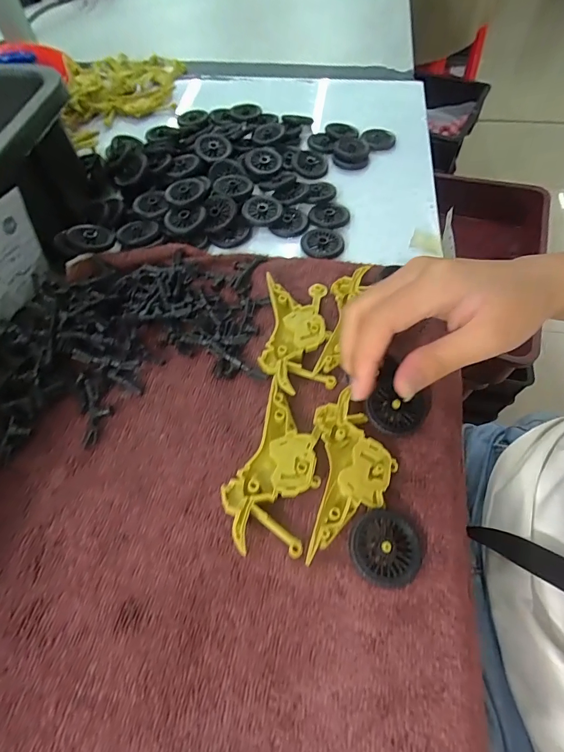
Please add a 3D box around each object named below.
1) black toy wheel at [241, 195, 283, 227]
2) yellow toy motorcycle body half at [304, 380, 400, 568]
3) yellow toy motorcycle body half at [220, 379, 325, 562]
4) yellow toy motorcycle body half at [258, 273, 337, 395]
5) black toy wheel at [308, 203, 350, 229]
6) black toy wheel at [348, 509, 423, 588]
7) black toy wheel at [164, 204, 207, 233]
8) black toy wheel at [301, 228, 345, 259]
[{"bbox_3d":[-0.018,-0.154,0.357,0.036,0.006,0.036,1,60,0],"label":"black toy wheel"},{"bbox_3d":[0.043,0.056,0.230,0.050,0.011,0.097,9,60,5],"label":"yellow toy motorcycle body half"},{"bbox_3d":[-0.001,0.054,0.233,0.048,0.013,0.097,15,61,8],"label":"yellow toy motorcycle body half"},{"bbox_3d":[0.010,-0.031,0.284,0.049,0.011,0.098,-1,60,0],"label":"yellow toy motorcycle body half"},{"bbox_3d":[0.044,-0.149,0.358,0.037,0.004,0.034,0,60,0],"label":"black toy wheel"},{"bbox_3d":[0.056,0.093,0.209,0.038,0.010,0.036,0,60,0],"label":"black toy wheel"},{"bbox_3d":[-0.087,-0.143,0.347,0.037,0.007,0.037,0,60,0],"label":"black toy wheel"},{"bbox_3d":[0.036,-0.118,0.343,0.037,0.004,0.037,0,60,0],"label":"black toy wheel"}]

